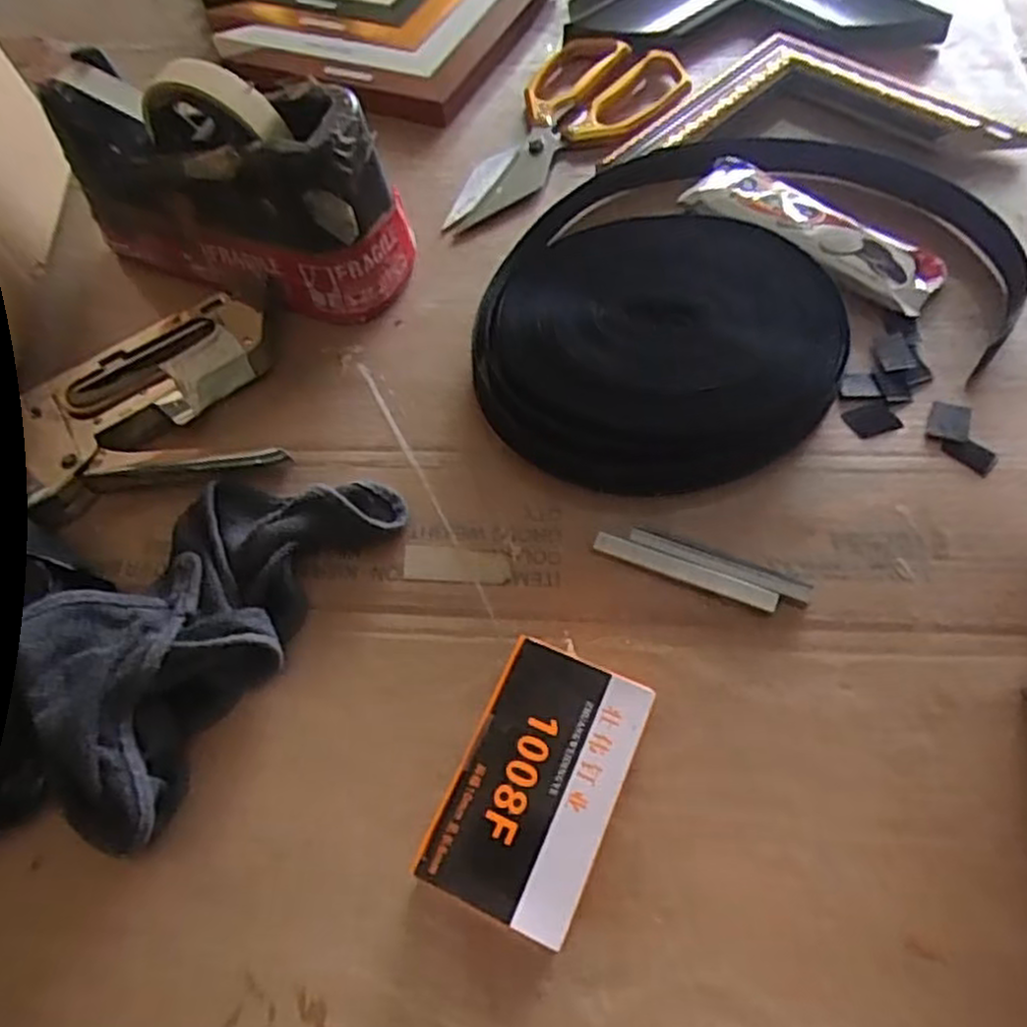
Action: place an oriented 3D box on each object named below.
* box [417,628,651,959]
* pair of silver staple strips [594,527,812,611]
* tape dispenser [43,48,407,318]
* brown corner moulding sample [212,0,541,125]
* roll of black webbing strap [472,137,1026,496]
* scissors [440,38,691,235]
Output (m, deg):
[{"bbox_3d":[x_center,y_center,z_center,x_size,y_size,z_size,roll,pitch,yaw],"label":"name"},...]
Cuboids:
[{"bbox_3d":[0.012,0.109,0.308,0.062,0.033,0.104,20,63,15],"label":"box"},{"bbox_3d":[0.090,0.026,0.362,0.101,0.008,0.021,17,62,14],"label":"pair of silver staple strips"},{"bbox_3d":[-0.164,-0.200,0.447,0.202,0.120,0.078,18,63,14],"label":"tape dispenser"},{"bbox_3d":[-0.106,-0.409,0.622,0.223,0.030,0.221,23,64,17],"label":"brown corner moulding sample"},{"bbox_3d":[0.128,-0.137,0.444,0.324,0.026,0.229,-22,60,-9],"label":"roll of black webbing strap"},{"bbox_3d":[0.026,-0.277,0.539,0.104,0.015,0.233,38,69,23],"label":"scissors"}]

